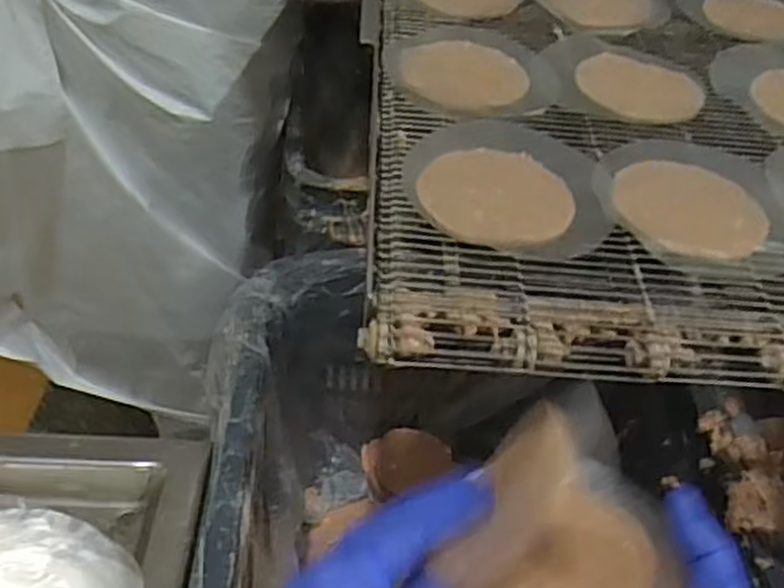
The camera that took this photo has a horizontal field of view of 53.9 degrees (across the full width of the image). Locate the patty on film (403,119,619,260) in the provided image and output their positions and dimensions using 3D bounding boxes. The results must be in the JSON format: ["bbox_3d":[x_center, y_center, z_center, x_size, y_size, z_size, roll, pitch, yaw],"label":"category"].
[{"bbox_3d":[0.064,-0.065,0.445,0.110,0.014,0.118,1,41,-6],"label":"patty on film"}]

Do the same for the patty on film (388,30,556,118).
[{"bbox_3d":[0.056,-0.154,0.535,0.111,0.011,0.111,4,40,-3],"label":"patty on film"}]

